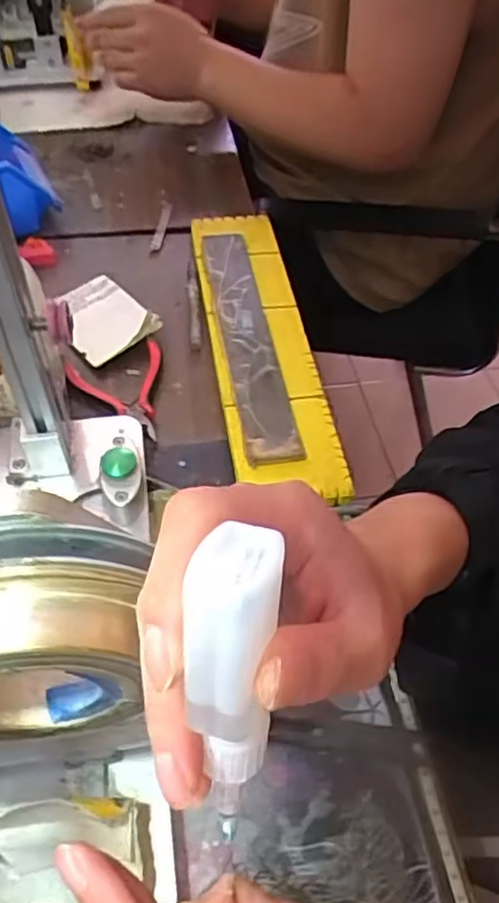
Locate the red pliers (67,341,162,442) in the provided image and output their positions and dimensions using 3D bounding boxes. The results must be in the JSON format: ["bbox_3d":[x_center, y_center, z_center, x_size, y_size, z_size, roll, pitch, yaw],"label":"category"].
[{"bbox_3d":[-0.110,-0.052,0.537,0.073,0.014,0.097,0,52,-3],"label":"red pliers"}]

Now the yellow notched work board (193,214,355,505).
[{"bbox_3d":[0.009,-0.094,0.573,0.081,0.020,0.311,-6,58,-12],"label":"yellow notched work board"}]

